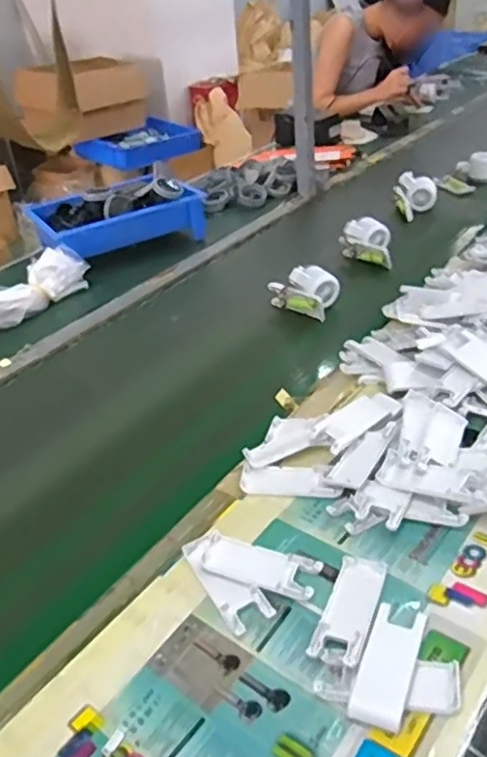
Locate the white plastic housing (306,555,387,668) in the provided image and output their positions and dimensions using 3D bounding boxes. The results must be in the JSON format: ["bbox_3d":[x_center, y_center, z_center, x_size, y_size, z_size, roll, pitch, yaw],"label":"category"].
[{"bbox_3d":[0.090,0.193,0.550,0.040,0.018,0.106,10,37,23],"label":"white plastic housing"}]

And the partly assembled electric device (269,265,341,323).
[{"bbox_3d":[0.097,-0.139,1.026,0.098,0.063,0.072,16,40,30],"label":"partly assembled electric device"}]

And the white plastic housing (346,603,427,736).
[{"bbox_3d":[0.113,0.222,0.506,0.039,0.011,0.099,11,38,23],"label":"white plastic housing"}]

